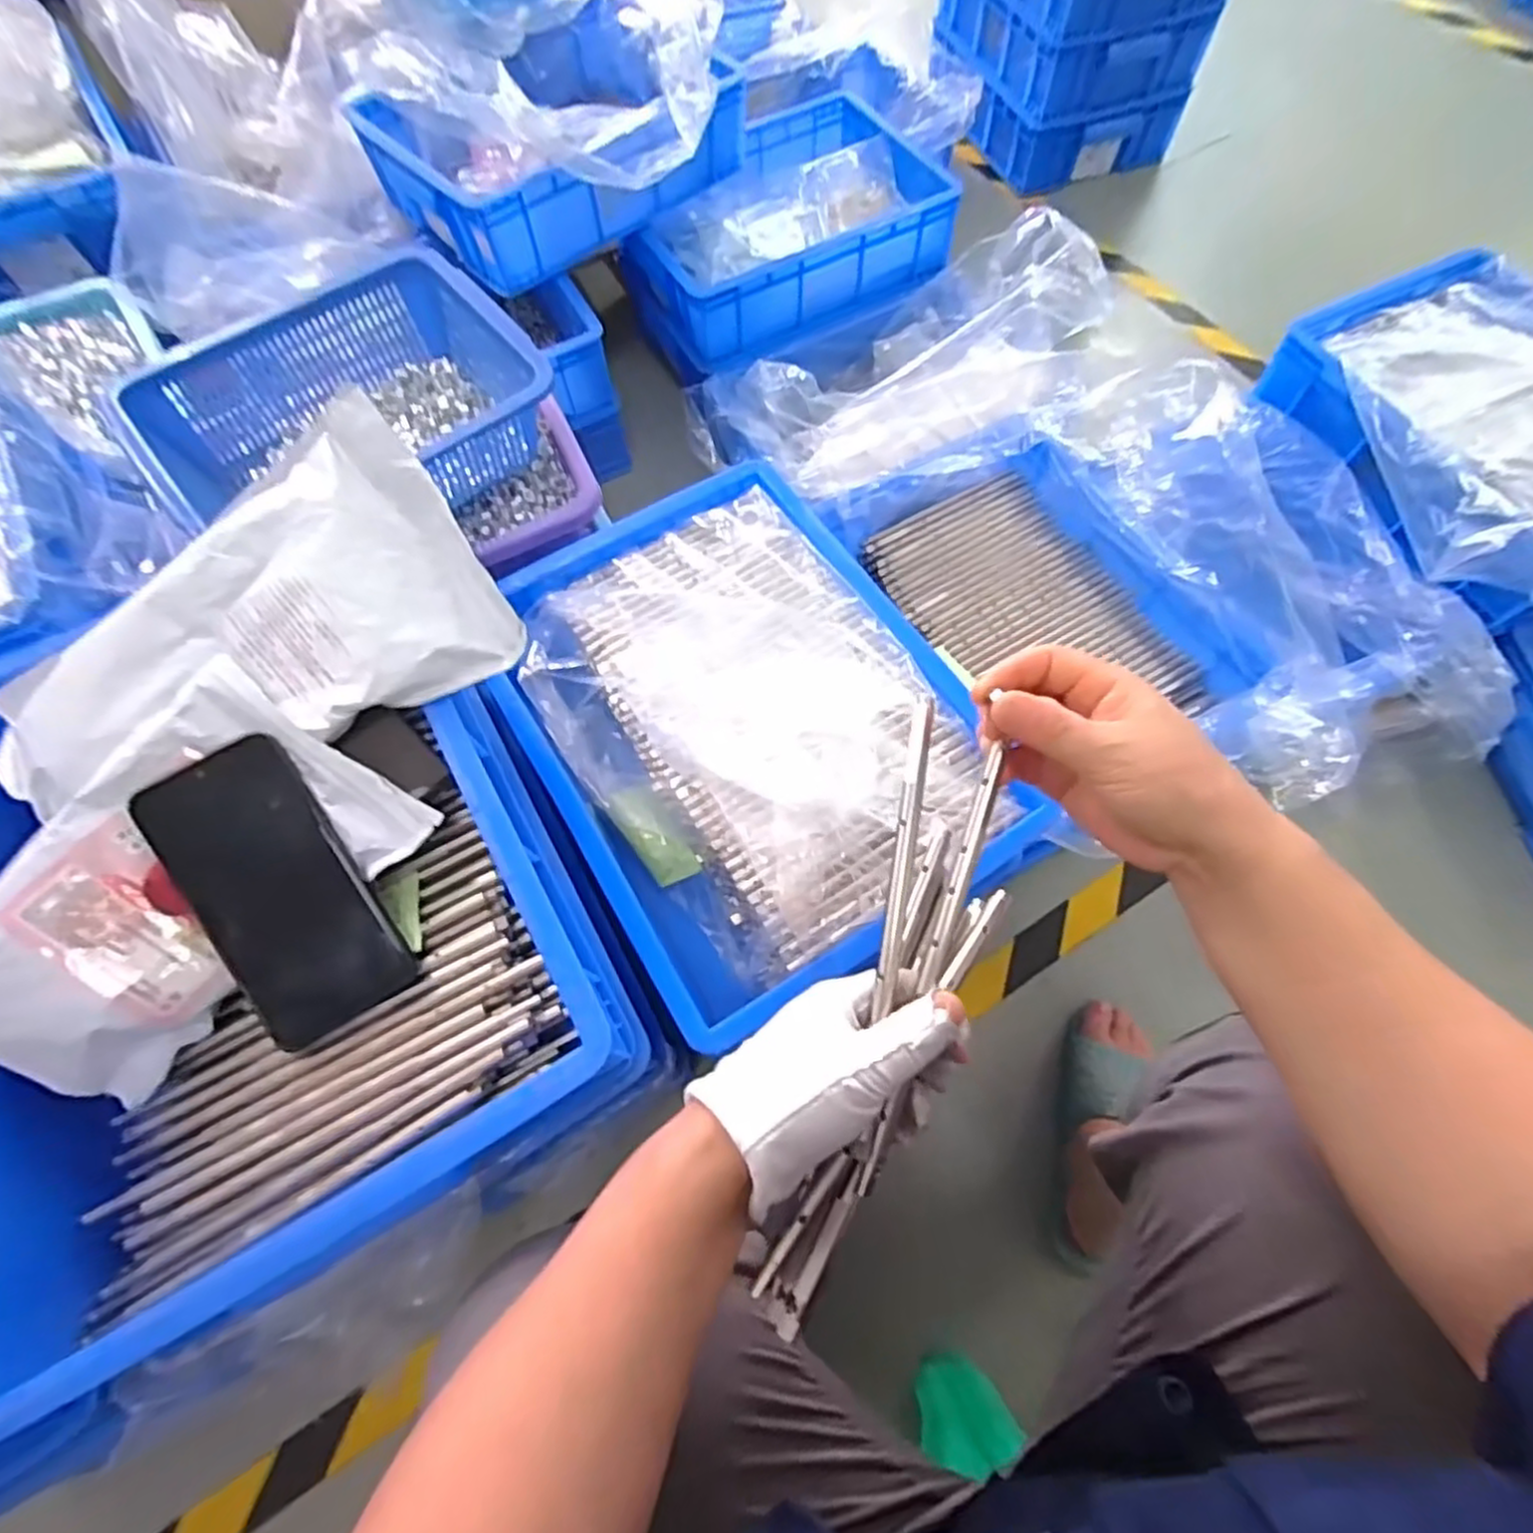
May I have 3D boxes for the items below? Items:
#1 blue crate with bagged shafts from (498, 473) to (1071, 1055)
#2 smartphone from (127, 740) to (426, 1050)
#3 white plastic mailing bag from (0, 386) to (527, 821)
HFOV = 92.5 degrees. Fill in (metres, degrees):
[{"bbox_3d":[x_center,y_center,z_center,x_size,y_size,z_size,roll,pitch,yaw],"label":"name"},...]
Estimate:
[{"bbox_3d":[-0.036,-0.048,0.590,0.295,0.129,0.368,-31,69,-11],"label":"blue crate with bagged shafts"},{"bbox_3d":[-0.264,0.067,0.397,0.074,0.013,0.160,-31,90,-11],"label":"smartphone"},{"bbox_3d":[-0.307,-0.079,0.435,0.271,0.050,0.181,-33,84,-11],"label":"white plastic mailing bag"}]

